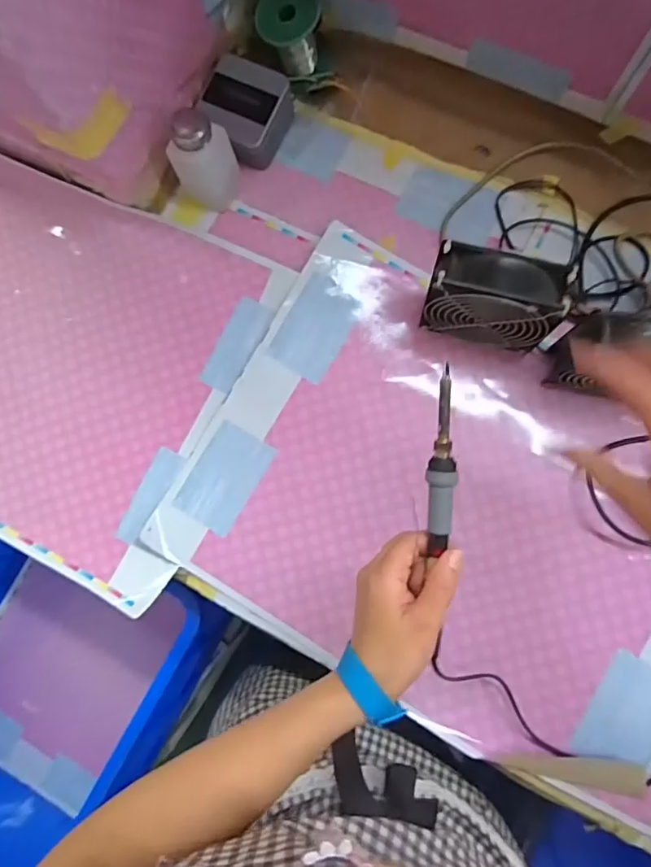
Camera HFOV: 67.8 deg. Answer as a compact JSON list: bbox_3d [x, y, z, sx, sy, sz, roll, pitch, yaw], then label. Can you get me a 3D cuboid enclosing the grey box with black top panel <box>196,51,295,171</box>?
[{"bbox_3d":[-0.094,-0.363,0.551,0.092,0.062,0.098,24,84,8],"label":"grey box with black top panel"}]

